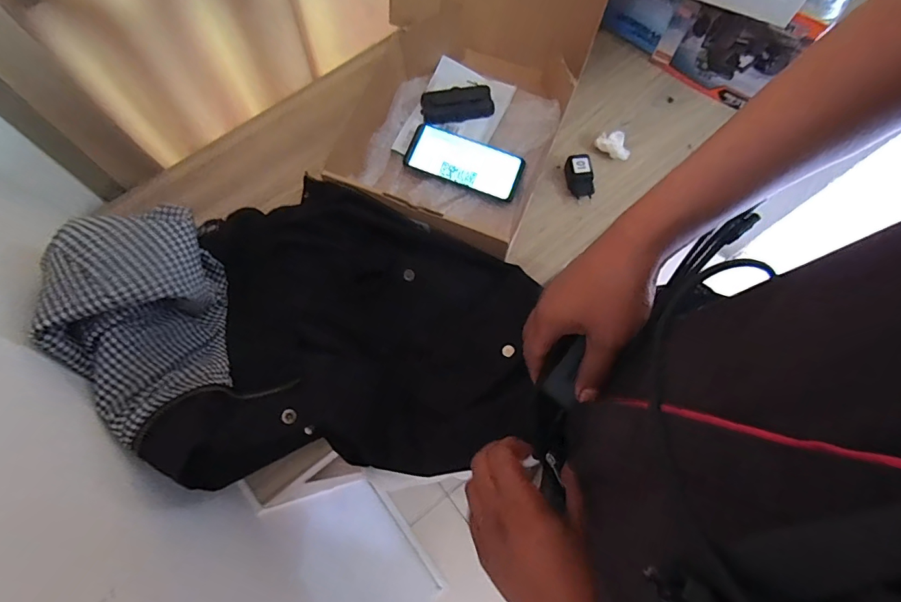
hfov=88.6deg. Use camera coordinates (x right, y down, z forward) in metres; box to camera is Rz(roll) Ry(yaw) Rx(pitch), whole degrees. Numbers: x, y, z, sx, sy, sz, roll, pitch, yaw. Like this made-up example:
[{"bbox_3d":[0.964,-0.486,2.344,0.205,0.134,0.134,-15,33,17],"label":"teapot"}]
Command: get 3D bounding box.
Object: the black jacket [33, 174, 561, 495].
[{"bbox_3d":[-0.126,0.014,0.479,0.419,0.179,0.309,-2,72,-1],"label":"black jacket"}]

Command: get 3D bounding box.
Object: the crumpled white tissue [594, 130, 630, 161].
[{"bbox_3d":[0.256,-0.243,0.718,0.054,0.019,0.043,34,75,11],"label":"crumpled white tissue"}]

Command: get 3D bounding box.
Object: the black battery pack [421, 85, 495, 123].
[{"bbox_3d":[0.012,-0.311,0.726,0.112,0.021,0.052,-14,72,-5],"label":"black battery pack"}]

